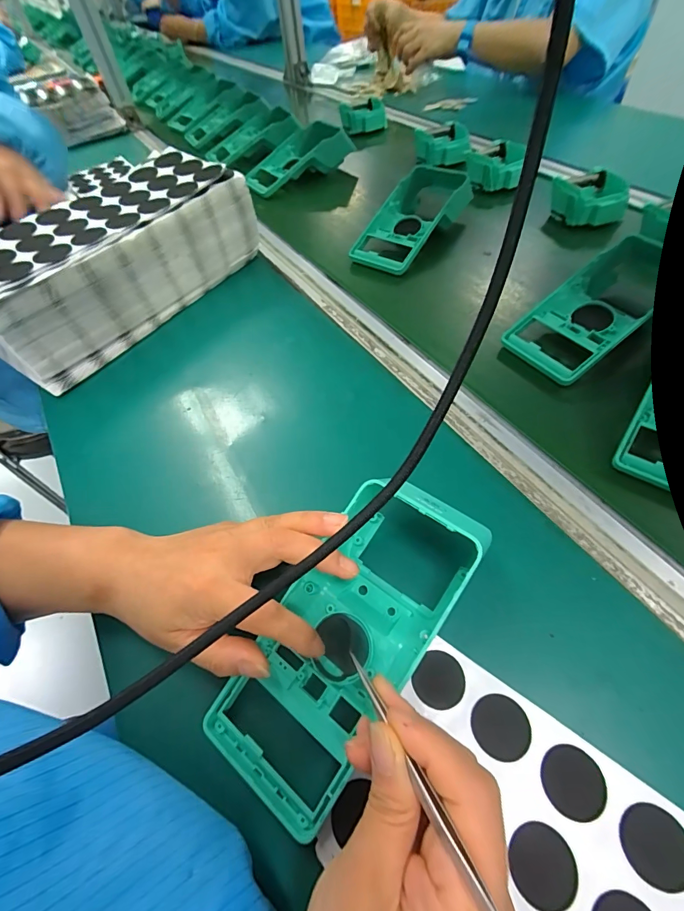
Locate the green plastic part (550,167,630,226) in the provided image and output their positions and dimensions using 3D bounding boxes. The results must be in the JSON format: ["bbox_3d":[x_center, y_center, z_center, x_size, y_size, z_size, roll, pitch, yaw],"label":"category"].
[{"bbox_3d":[0.313,-0.329,0.506,0.071,0.034,0.081,-8,54,2],"label":"green plastic part"}]

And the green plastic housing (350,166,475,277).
[{"bbox_3d":[0.094,-0.305,0.511,0.089,0.033,0.178,32,79,26],"label":"green plastic housing"}]

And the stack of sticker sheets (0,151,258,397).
[{"bbox_3d":[-0.252,-0.213,0.440,0.128,0.104,0.313,31,64,26],"label":"stack of sticker sheets"}]

